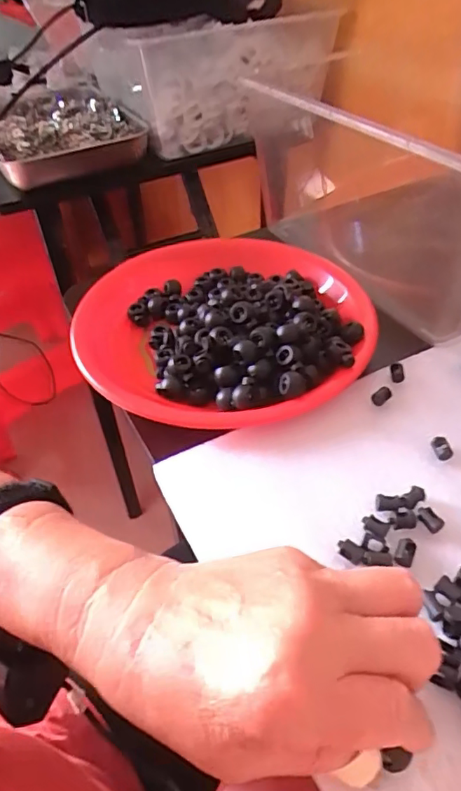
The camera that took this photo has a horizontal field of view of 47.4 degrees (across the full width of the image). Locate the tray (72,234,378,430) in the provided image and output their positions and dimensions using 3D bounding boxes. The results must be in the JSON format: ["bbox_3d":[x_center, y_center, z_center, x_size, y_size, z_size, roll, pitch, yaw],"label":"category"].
[{"bbox_3d":[-0.007,-0.062,0.410,0.224,0.036,0.219,-8,45,-6],"label":"tray"}]

